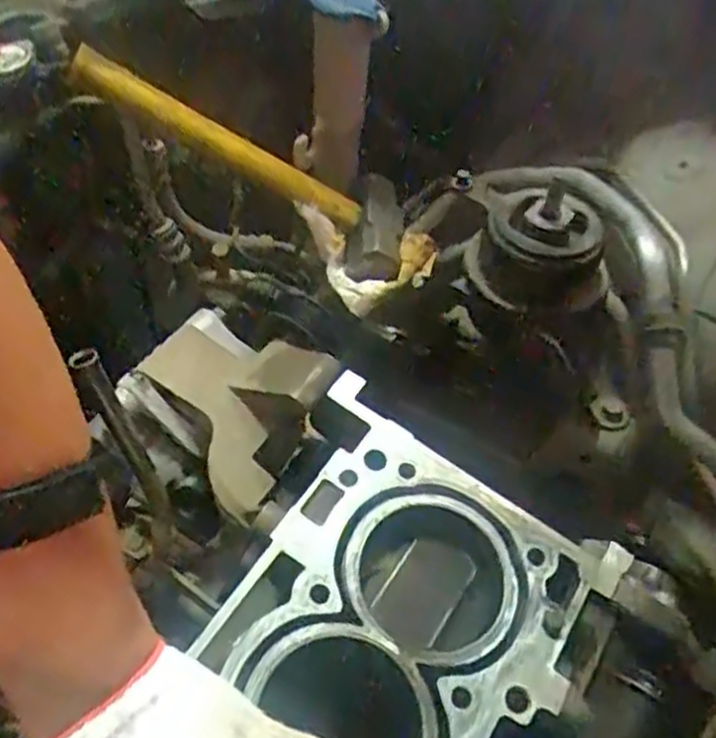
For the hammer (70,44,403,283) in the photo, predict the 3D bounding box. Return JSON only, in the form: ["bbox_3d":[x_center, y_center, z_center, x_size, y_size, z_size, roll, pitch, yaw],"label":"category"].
[{"bbox_3d":[-0.082,-0.158,0.558,0.266,0.046,0.109,24,41,-30],"label":"hammer"}]

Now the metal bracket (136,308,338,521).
[{"bbox_3d":[-0.093,0.014,0.509,0.139,0.054,0.107,33,55,23],"label":"metal bracket"}]

